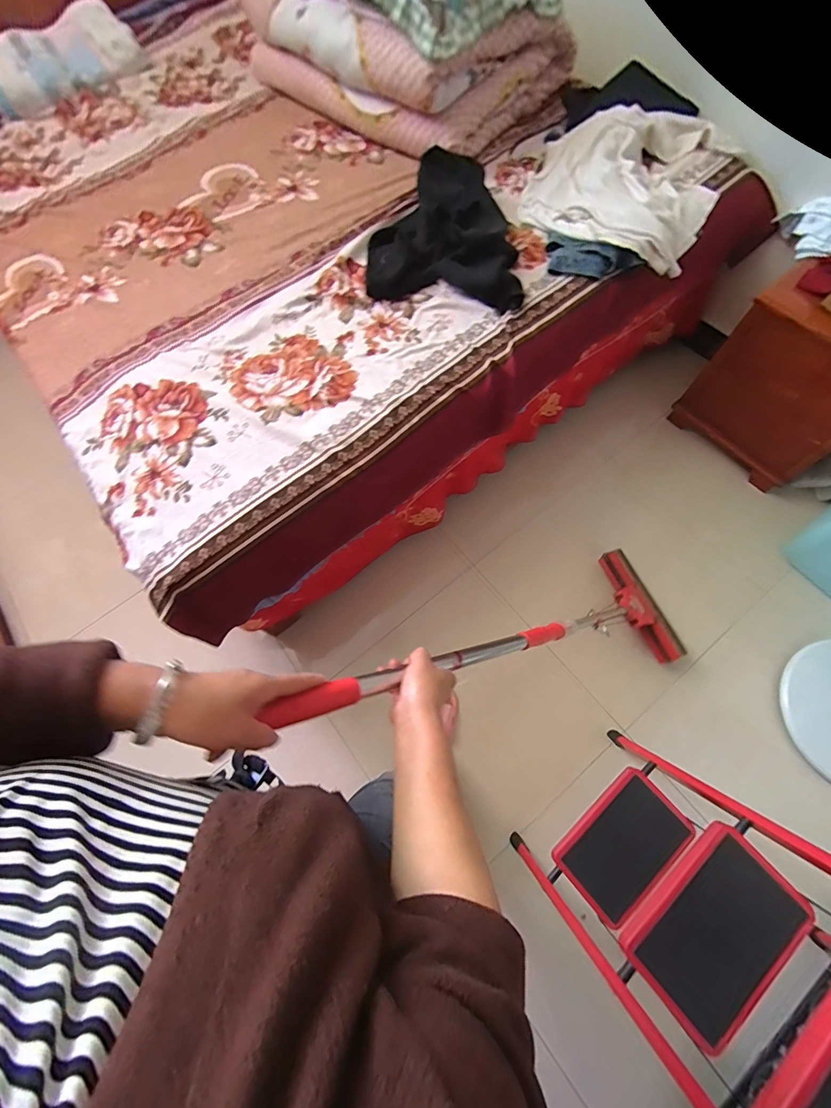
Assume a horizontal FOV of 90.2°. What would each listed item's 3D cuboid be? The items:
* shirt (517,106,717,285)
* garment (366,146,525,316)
[{"bbox_3d":[0.509,-0.927,1.011,0.441,0.058,0.525,20,73,10],"label":"shirt"},{"bbox_3d":[0.056,-0.758,0.975,0.347,0.103,0.401,-3,70,2],"label":"garment"}]

